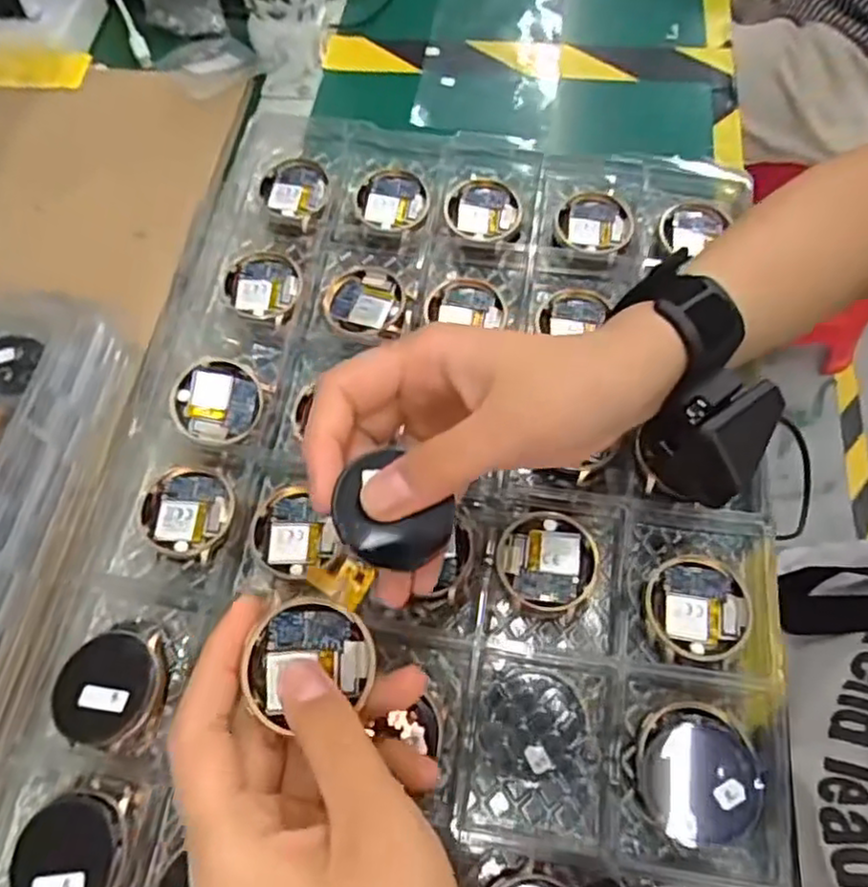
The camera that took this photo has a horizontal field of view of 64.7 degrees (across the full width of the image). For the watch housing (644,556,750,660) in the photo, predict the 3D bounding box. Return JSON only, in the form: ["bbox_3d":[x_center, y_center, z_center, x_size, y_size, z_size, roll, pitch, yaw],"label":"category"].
[{"bbox_3d":[0.113,0.070,0.294,0.042,0.009,0.042,-1,63,2],"label":"watch housing"}]

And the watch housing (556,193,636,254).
[{"bbox_3d":[0.090,-0.123,0.384,0.040,0.006,0.042,-1,63,2],"label":"watch housing"}]

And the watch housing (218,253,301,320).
[{"bbox_3d":[-0.095,-0.087,0.373,0.042,0.006,0.042,7,64,7],"label":"watch housing"}]

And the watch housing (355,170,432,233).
[{"bbox_3d":[-0.023,-0.141,0.396,0.041,0.008,0.039,-1,63,2],"label":"watch housing"}]

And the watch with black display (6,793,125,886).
[{"bbox_3d":[-0.136,0.156,0.256,0.038,0.014,0.042,24,67,15],"label":"watch with black display"}]

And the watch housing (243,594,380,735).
[{"bbox_3d":[-0.041,0.072,0.232,0.040,0.010,0.037,10,75,-19],"label":"watch housing"}]

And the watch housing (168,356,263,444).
[{"bbox_3d":[-0.108,-0.021,0.341,0.042,0.010,0.042,1,83,-6],"label":"watch housing"}]

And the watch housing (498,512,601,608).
[{"bbox_3d":[0.050,0.051,0.303,0.042,0.010,0.042,6,63,6],"label":"watch housing"}]

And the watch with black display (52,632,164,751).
[{"bbox_3d":[-0.133,0.101,0.282,0.042,0.018,0.043,2,63,4],"label":"watch with black display"}]

